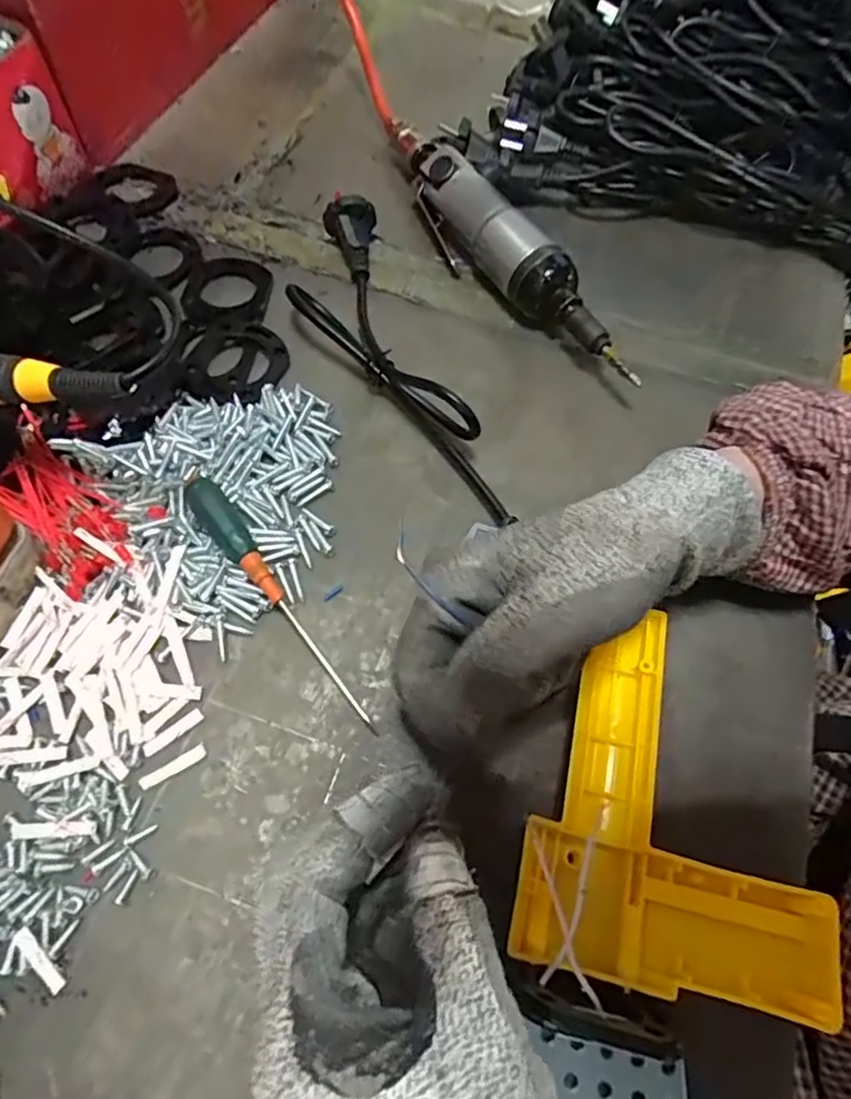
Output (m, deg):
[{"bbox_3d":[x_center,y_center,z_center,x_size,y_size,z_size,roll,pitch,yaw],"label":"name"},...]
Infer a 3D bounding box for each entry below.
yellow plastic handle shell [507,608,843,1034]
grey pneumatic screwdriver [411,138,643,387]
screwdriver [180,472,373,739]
[{"bbox_3d":[0.102,0.104,0.260,0.110,0.030,0.135,14,63,3],"label":"yellow plastic handle shell"},{"bbox_3d":[0.053,-0.184,0.395,0.037,0.038,0.236,-30,69,-17],"label":"grey pneumatic screwdriver"},{"bbox_3d":[-0.071,0.024,0.294,0.019,0.024,0.143,-31,69,-18],"label":"screwdriver"}]

